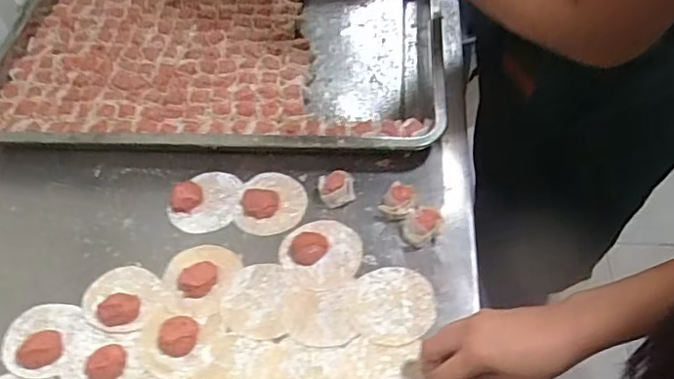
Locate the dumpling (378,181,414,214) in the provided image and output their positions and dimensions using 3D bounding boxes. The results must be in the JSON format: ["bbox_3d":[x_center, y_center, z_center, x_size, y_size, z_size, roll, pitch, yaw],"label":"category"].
[{"bbox_3d":[0.065,0.015,0.623,0.029,0.035,0.031,20,57,18],"label":"dumpling"}]

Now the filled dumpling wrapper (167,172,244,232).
[{"bbox_3d":[-0.148,0.010,0.656,0.077,0.021,0.075,4,53,7],"label":"filled dumpling wrapper"}]

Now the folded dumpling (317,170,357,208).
[{"bbox_3d":[0.000,-0.001,0.639,0.039,0.029,0.028,-19,54,-10],"label":"folded dumpling"}]

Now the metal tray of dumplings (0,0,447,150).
[{"bbox_3d":[-0.162,-0.201,0.803,0.600,0.053,0.405,2,53,6],"label":"metal tray of dumplings"}]

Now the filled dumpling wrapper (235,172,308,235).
[{"bbox_3d":[-0.072,0.011,0.653,0.075,0.013,0.079,1,53,5],"label":"filled dumpling wrapper"}]

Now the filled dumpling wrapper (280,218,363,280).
[{"bbox_3d":[-0.016,0.057,0.610,0.084,0.019,0.068,10,54,12],"label":"filled dumpling wrapper"}]

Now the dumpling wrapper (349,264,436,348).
[{"bbox_3d":[0.055,0.112,0.571,0.080,0.004,0.081,-5,53,1],"label":"dumpling wrapper"}]

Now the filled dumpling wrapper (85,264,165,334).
[{"bbox_3d":[-0.221,0.105,0.590,0.077,0.018,0.071,26,59,22],"label":"filled dumpling wrapper"}]

